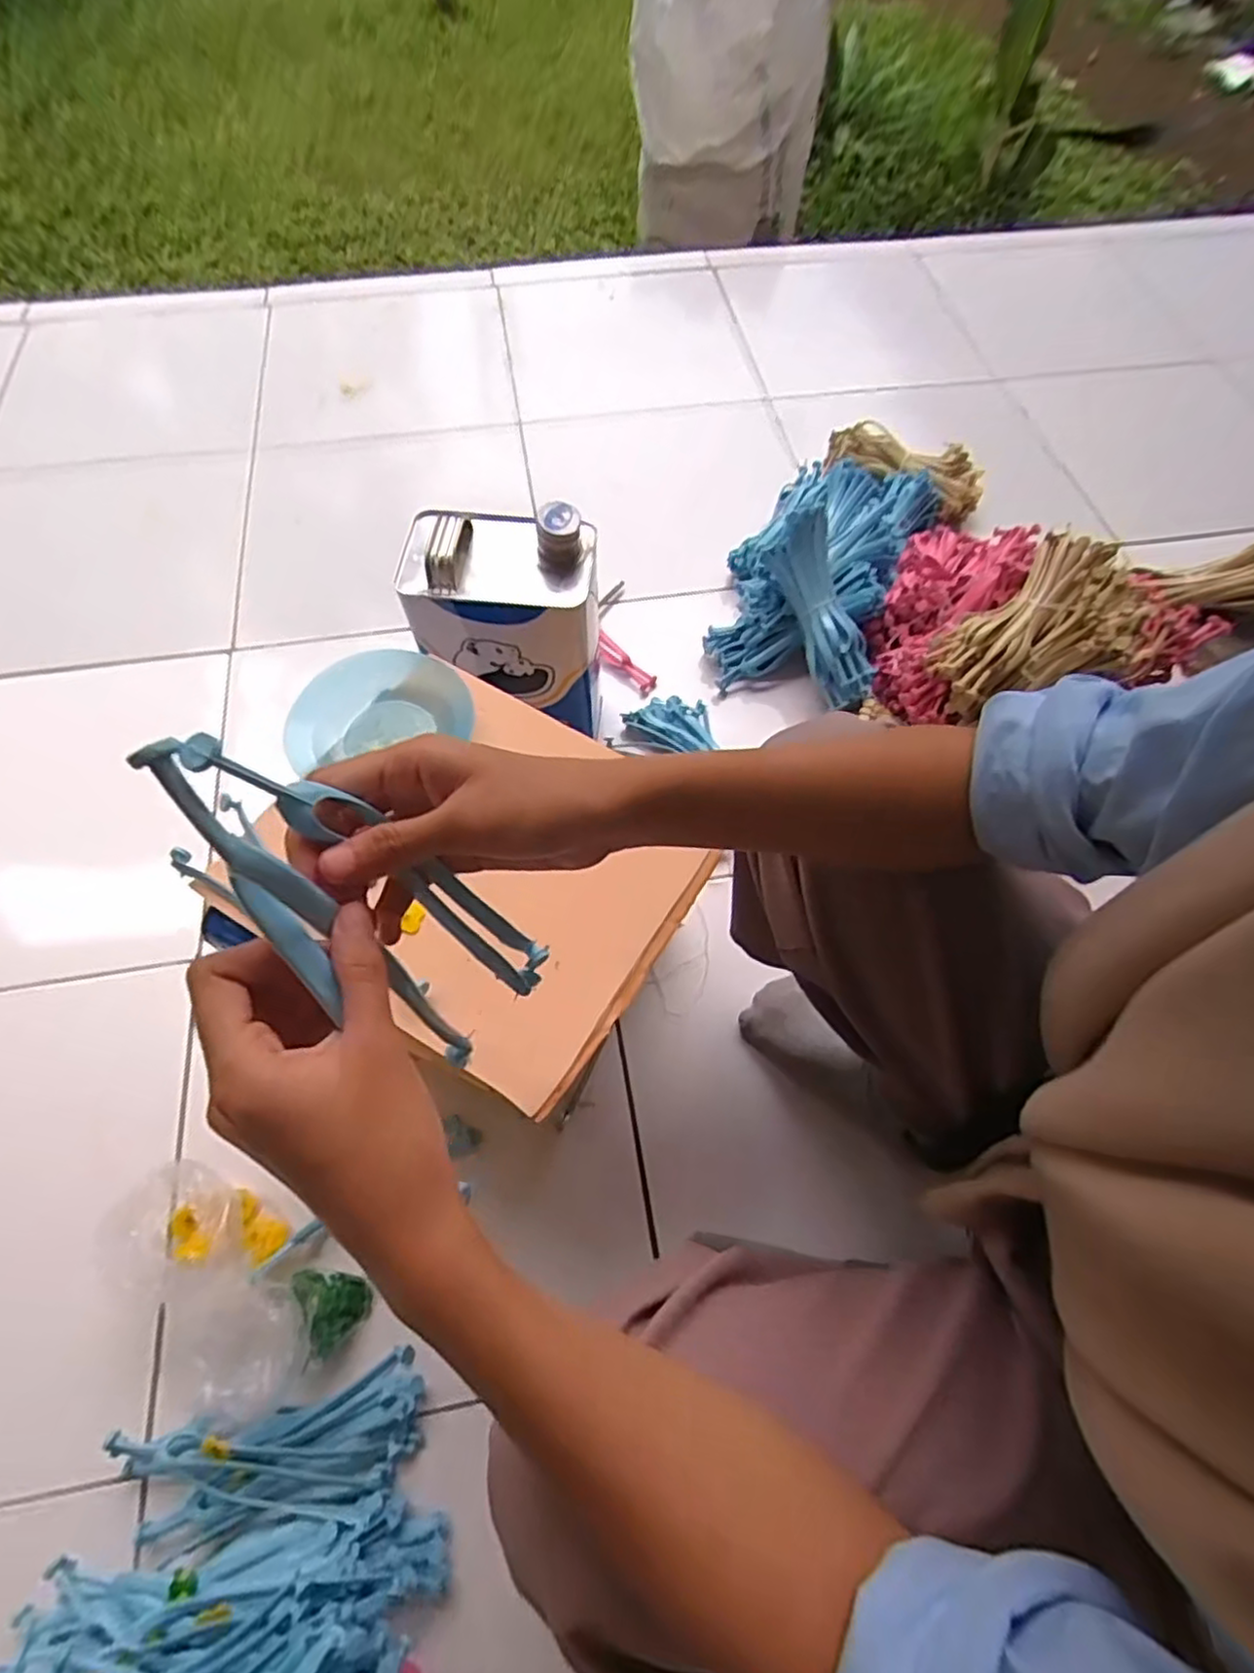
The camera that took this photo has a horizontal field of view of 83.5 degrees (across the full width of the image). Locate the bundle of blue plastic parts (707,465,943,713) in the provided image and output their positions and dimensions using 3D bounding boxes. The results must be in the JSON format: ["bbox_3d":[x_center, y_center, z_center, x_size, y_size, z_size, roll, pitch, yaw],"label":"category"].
[{"bbox_3d":[0.249,-0.357,0.867,0.212,0.132,0.378,22,65,10],"label":"bundle of blue plastic parts"}]

